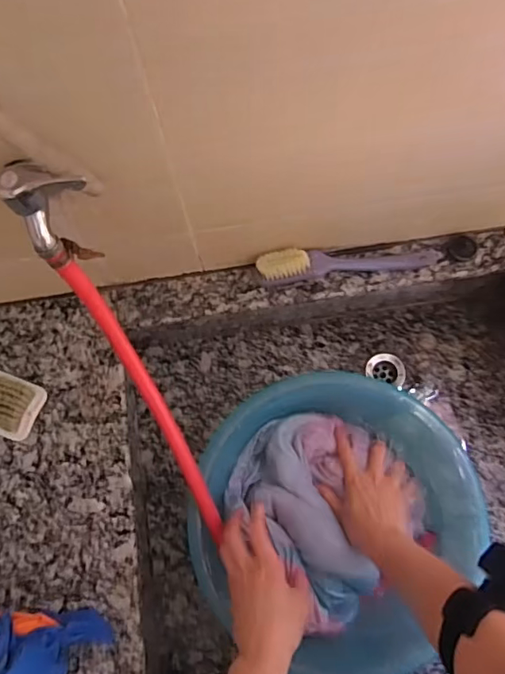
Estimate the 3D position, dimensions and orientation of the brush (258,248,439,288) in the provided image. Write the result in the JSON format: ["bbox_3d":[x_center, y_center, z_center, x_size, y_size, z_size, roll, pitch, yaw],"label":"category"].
[{"bbox_3d":[0.122,-0.091,0.651,0.226,0.047,0.029,-4,72,1],"label":"brush"}]

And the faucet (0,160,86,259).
[{"bbox_3d":[-0.162,-0.109,0.419,0.062,0.078,0.038,-28,74,-6],"label":"faucet"}]

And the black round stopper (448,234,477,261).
[{"bbox_3d":[0.269,-0.114,0.665,0.034,0.023,0.032,-1,72,2],"label":"black round stopper"}]

